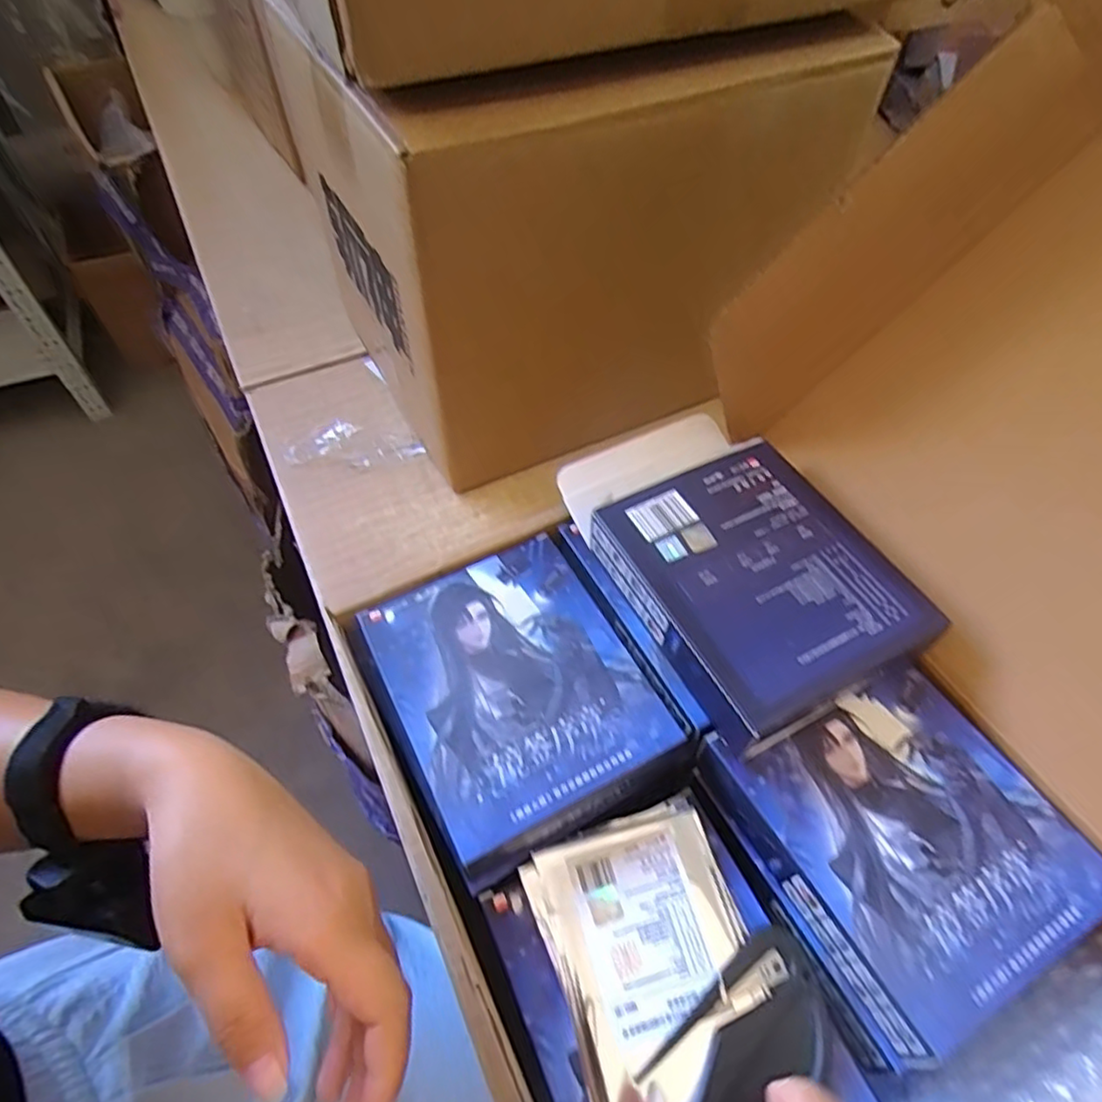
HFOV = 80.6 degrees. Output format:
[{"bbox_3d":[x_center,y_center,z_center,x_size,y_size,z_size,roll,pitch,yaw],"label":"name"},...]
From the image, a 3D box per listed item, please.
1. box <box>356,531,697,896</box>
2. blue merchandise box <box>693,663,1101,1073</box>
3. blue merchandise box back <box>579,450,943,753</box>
[{"bbox_3d":[-0.015,0.064,0.294,0.108,0.034,0.124,-25,58,-18],"label":"box"},{"bbox_3d":[0.137,0.113,0.261,0.103,0.036,0.123,-23,58,-17],"label":"blue merchandise box"},{"bbox_3d":[0.088,0.014,0.294,0.104,0.036,0.125,-21,57,-16],"label":"blue merchandise box back"}]

